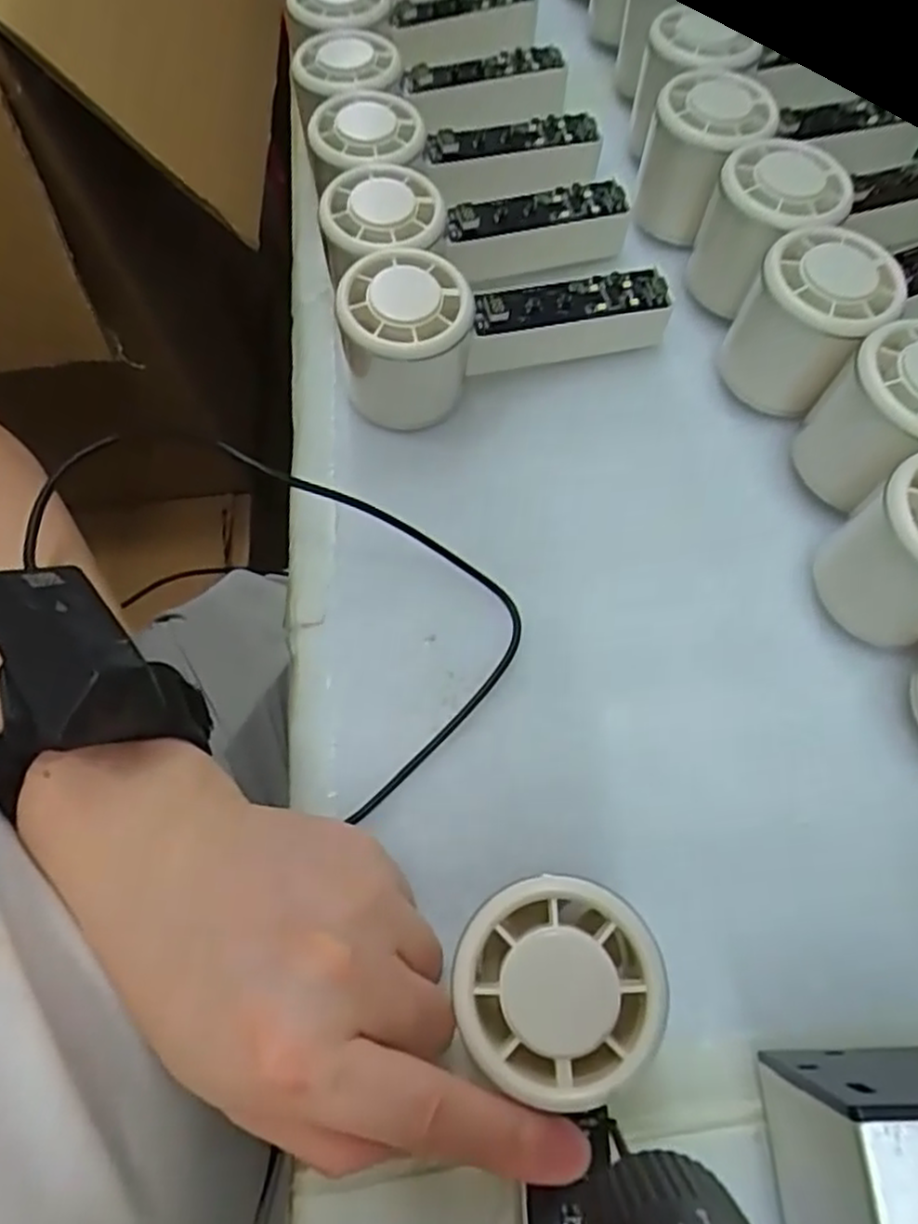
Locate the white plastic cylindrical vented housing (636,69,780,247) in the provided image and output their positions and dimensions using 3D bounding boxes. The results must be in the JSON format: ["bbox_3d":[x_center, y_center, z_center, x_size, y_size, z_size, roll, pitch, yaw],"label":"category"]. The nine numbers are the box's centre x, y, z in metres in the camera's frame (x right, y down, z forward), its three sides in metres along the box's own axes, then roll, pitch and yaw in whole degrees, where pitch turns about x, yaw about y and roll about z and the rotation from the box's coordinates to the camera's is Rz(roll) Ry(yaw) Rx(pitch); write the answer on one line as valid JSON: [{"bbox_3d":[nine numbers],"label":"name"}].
[{"bbox_3d":[0.119,-0.219,0.365,0.052,0.056,0.056,-1,66,2],"label":"white plastic cylindrical vented housing"}]

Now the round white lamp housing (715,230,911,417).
[{"bbox_3d":[0.151,-0.123,0.325,0.054,0.066,0.054,-1,66,2],"label":"round white lamp housing"}]

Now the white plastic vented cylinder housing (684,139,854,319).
[{"bbox_3d":[0.139,-0.173,0.340,0.055,0.051,0.064,24,69,13],"label":"white plastic vented cylinder housing"}]

